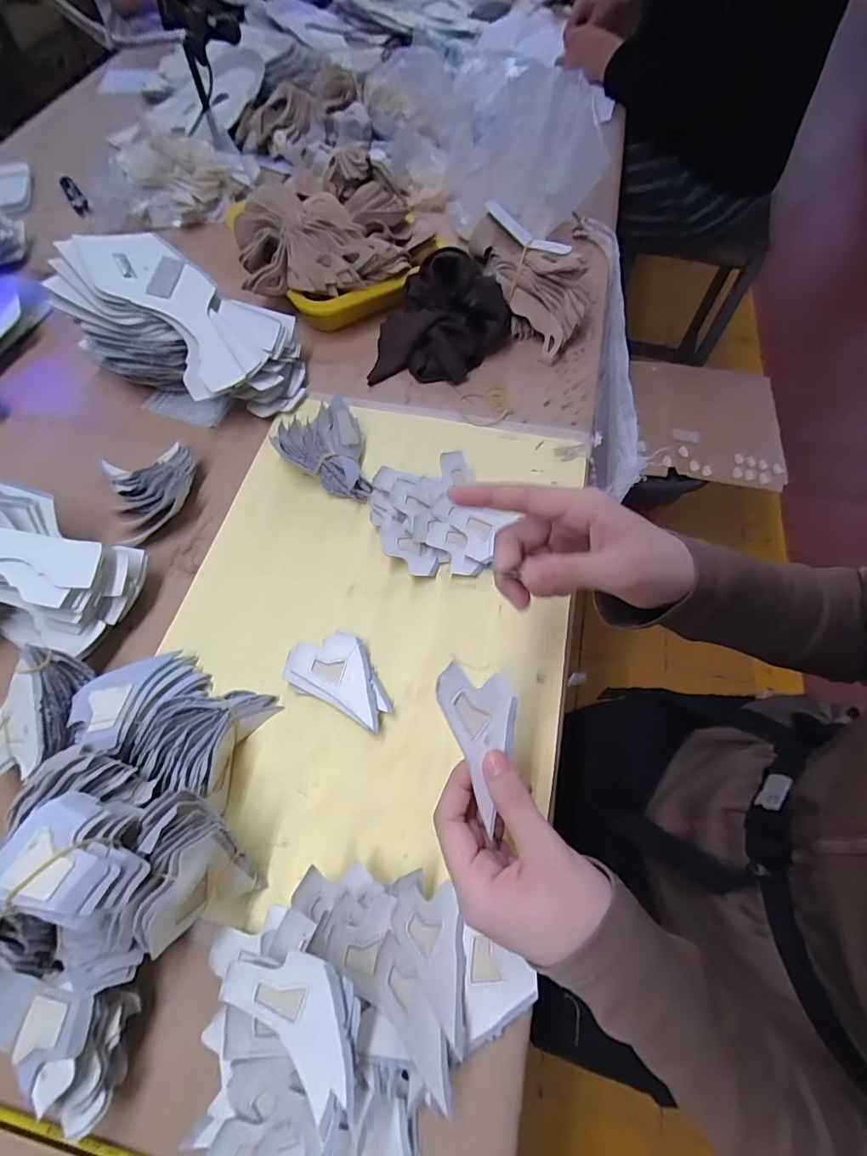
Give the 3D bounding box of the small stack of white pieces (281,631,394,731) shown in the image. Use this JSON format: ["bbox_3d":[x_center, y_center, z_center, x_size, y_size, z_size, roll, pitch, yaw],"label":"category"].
[{"bbox_3d":[-0.068,0.073,0.370,0.083,0.016,0.053,22,65,11],"label":"small stack of white pieces"}]

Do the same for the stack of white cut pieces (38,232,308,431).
[{"bbox_3d":[-0.240,-0.243,0.481,0.210,0.108,0.128,22,65,11],"label":"stack of white cut pieces"}]

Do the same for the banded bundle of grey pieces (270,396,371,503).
[{"bbox_3d":[-0.104,-0.116,0.448,0.080,0.052,0.090,-10,63,-5],"label":"banded bundle of grey pieces"}]

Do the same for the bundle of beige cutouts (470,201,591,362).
[{"bbox_3d":[0.110,-0.328,0.541,0.087,0.083,0.146,-40,69,-18],"label":"bundle of beige cutouts"}]

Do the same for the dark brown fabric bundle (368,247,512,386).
[{"bbox_3d":[0.010,-0.277,0.517,0.140,0.081,0.112,5,63,3],"label":"dark brown fabric bundle"}]

